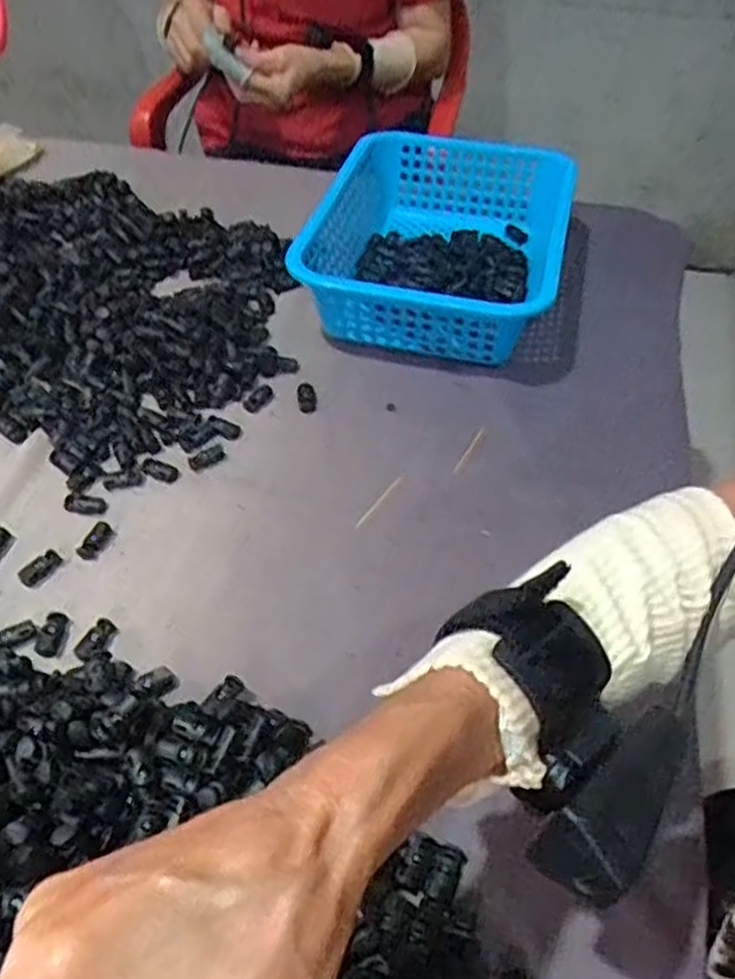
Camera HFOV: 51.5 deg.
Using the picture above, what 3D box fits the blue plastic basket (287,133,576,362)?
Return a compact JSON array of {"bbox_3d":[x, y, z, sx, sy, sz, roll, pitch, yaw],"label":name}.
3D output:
[{"bbox_3d":[0.069,-0.228,0.697,0.203,0.084,0.269,12,48,10],"label":"blue plastic basket"}]

